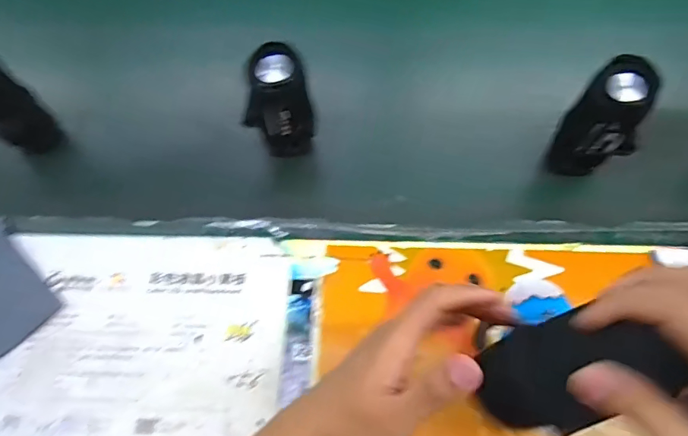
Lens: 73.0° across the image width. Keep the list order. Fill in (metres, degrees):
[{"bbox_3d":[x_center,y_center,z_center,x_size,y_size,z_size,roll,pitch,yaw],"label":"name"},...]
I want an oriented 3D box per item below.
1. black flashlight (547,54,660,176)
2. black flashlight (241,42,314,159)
[{"bbox_3d":[0.290,-0.105,0.525,0.075,0.150,0.050,8,63,5],"label":"black flashlight"},{"bbox_3d":[-0.075,-0.126,0.545,0.074,0.150,0.050,10,63,6],"label":"black flashlight"}]

